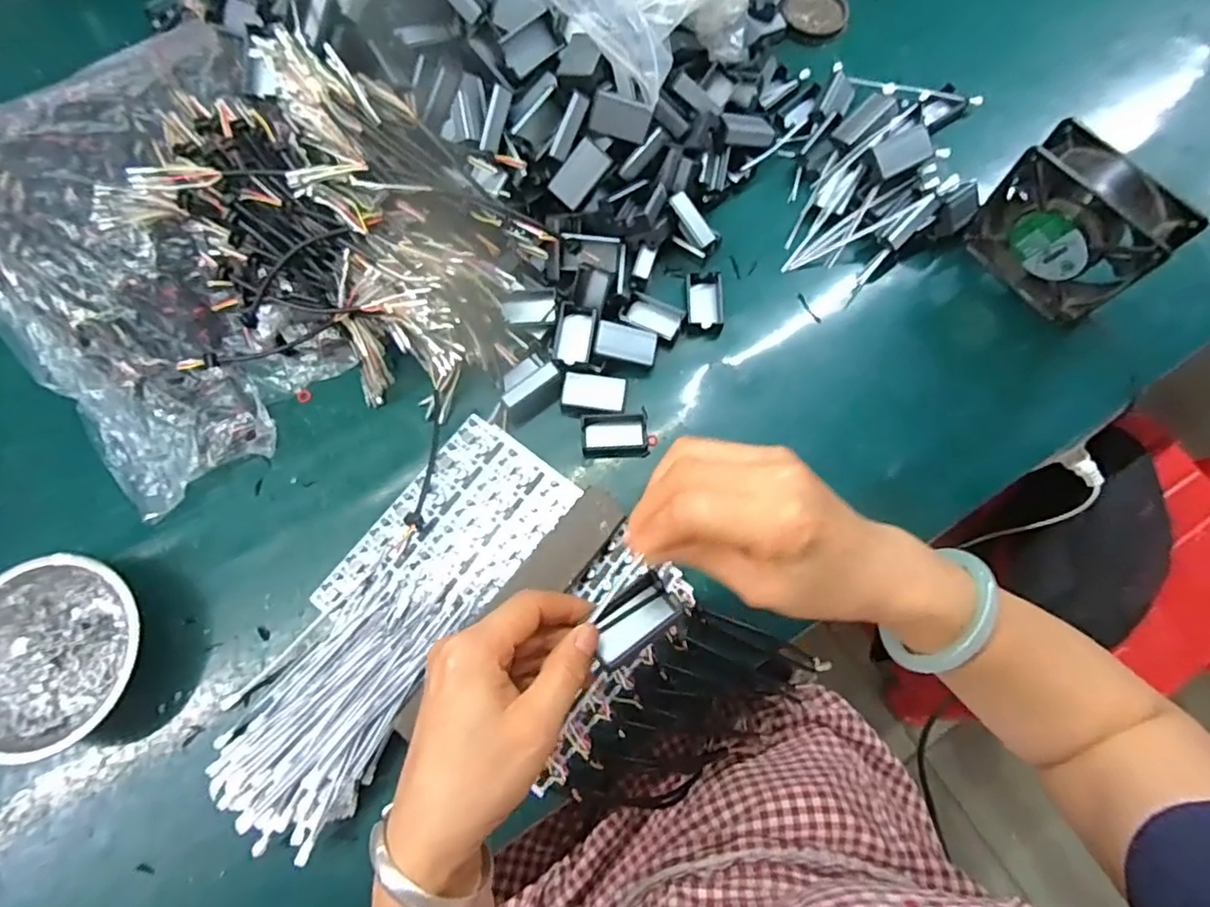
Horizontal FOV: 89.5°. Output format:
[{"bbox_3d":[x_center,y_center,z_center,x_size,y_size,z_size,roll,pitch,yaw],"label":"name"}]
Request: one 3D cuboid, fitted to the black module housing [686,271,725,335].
[{"bbox_3d":[0.087,-0.129,0.527,0.032,0.015,0.053,-1,73,-1],"label":"black module housing"}]

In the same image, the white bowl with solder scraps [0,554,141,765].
[{"bbox_3d":[-0.395,0.138,0.432,0.121,0.045,0.126,0,73,-1],"label":"white bowl with solder scraps"}]

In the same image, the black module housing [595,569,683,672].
[{"bbox_3d":[0.015,0.090,0.329,0.051,0.021,0.027,-38,77,-11],"label":"black module housing"}]

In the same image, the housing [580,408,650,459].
[{"bbox_3d":[0.008,-0.015,0.494,0.053,0.013,0.035,-3,73,-2],"label":"housing"}]

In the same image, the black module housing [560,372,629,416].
[{"bbox_3d":[-0.009,-0.048,0.497,0.052,0.011,0.034,2,73,0],"label":"black module housing"}]

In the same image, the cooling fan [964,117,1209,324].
[{"bbox_3d":[0.356,-0.170,0.478,0.041,0.125,0.120,-39,77,-11],"label":"cooling fan"}]

